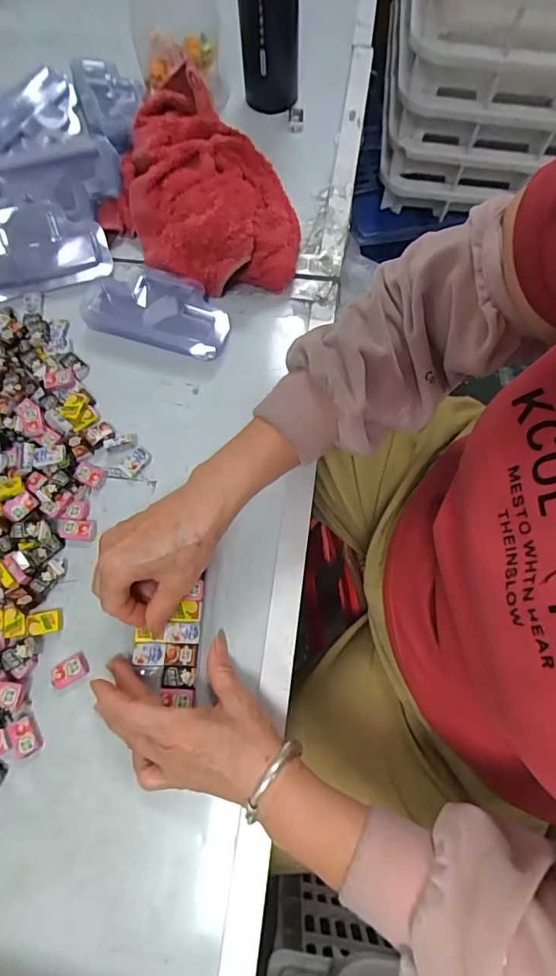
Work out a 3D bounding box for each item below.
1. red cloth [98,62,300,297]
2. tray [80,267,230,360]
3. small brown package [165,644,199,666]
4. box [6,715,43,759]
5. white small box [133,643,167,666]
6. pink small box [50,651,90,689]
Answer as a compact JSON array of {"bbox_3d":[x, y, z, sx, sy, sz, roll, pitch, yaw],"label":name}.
[{"bbox_3d":[-0.076,-0.299,0.494,0.237,0.062,0.188,37,75,13],"label":"red cloth"},{"bbox_3d":[-0.124,-0.178,0.476,0.154,0.026,0.077,17,72,7],"label":"tray"},{"bbox_3d":[-0.077,0.131,0.377,0.026,0.004,0.016,-1,71,1],"label":"small brown package"},{"bbox_3d":[-0.194,0.190,0.364,0.020,0.006,0.026,-25,72,-7],"label":"box"},{"bbox_3d":[-0.102,0.133,0.384,0.026,0.011,0.017,-1,71,1],"label":"white small box"},{"bbox_3d":[-0.167,0.146,0.382,0.030,0.009,0.020,-30,73,-9],"label":"pink small box"}]

